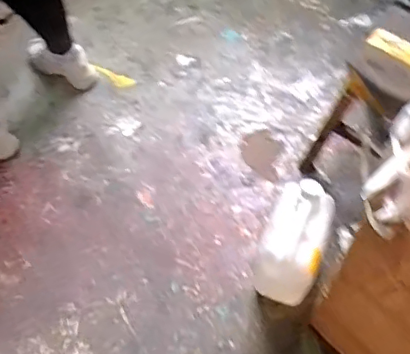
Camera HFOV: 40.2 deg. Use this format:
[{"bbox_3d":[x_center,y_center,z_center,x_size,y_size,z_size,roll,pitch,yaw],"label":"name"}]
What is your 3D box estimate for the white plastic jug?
[{"bbox_3d":[0.186,0.150,1.185,0.119,0.243,0.200,18,65,11],"label":"white plastic jug"}]

